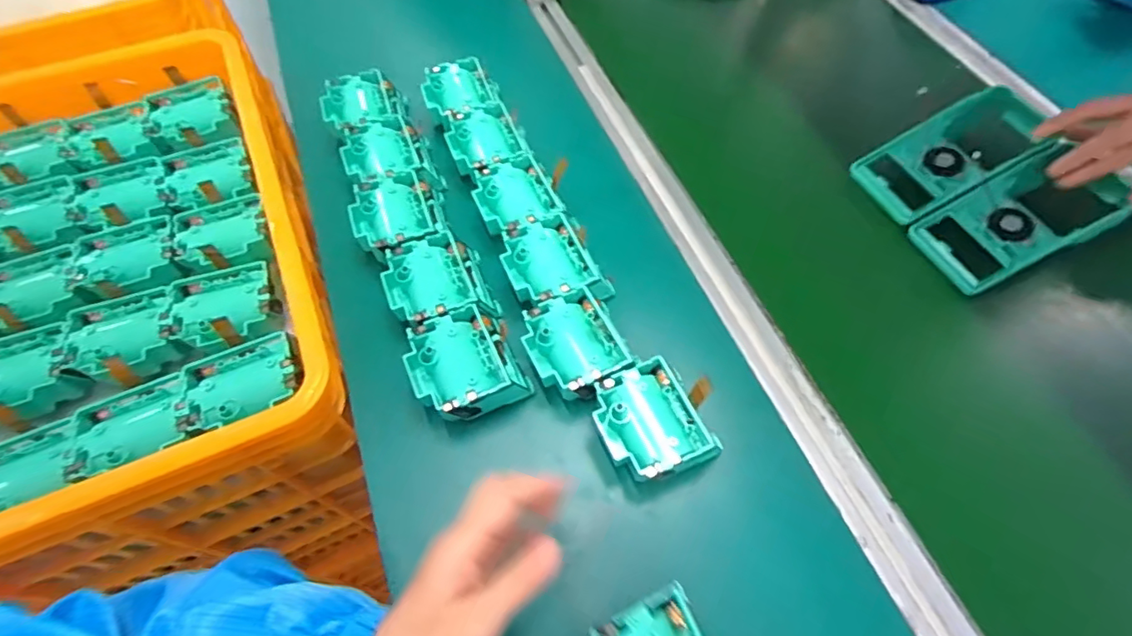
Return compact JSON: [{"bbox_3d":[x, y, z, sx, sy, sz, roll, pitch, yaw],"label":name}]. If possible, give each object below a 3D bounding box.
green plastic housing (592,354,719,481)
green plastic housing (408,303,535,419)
[{"bbox_3d":[0.059,0.074,0.389,0.072,0.031,0.073,-20,62,-10],"label":"green plastic housing"},{"bbox_3d":[-0.078,0.037,0.419,0.078,0.042,0.081,-25,63,-13],"label":"green plastic housing"}]

